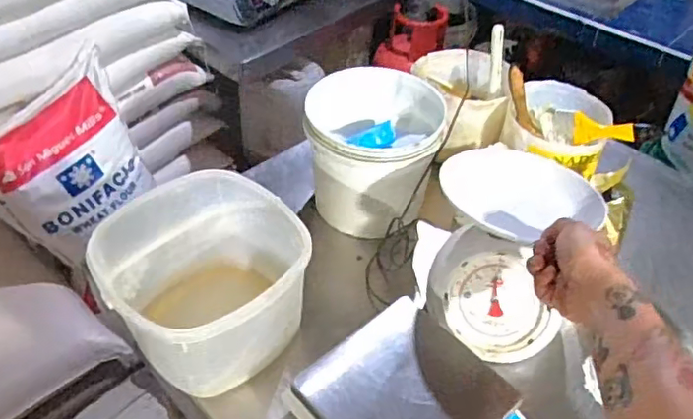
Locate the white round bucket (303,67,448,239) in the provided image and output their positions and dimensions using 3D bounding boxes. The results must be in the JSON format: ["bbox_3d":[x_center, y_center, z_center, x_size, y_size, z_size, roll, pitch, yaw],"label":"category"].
[{"bbox_3d":[0.038,-0.087,0.880,0.187,0.170,0.193,1,45,-1],"label":"white round bucket"}]

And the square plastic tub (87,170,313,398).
[{"bbox_3d":[-0.168,0.096,0.725,0.221,0.168,0.215,-27,51,-26],"label":"square plastic tub"}]

